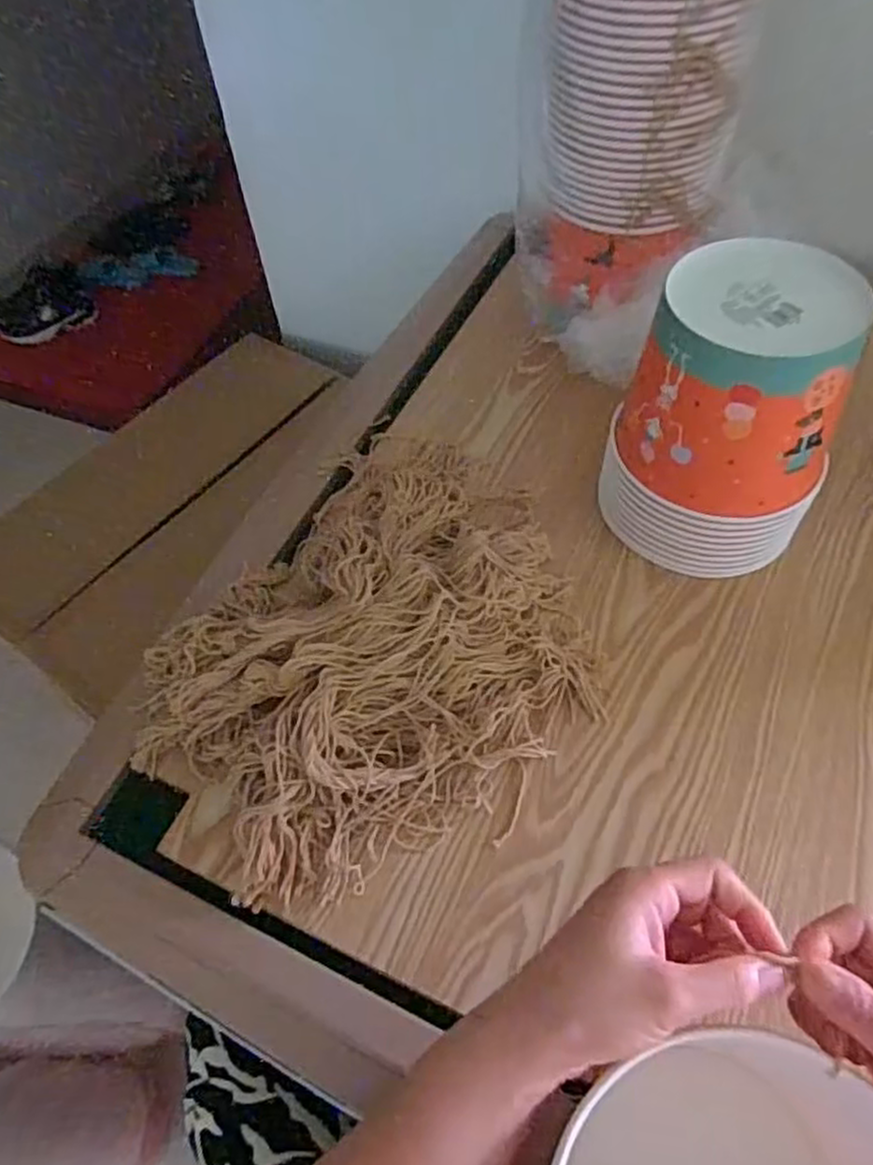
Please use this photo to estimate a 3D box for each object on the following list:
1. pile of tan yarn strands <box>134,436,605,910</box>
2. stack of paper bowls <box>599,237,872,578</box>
[{"bbox_3d":[-0.039,0.035,0.543,0.291,0.061,0.356,34,64,24],"label":"pile of tan yarn strands"},{"bbox_3d":[0.219,-0.120,0.549,0.157,0.201,0.145,20,59,16],"label":"stack of paper bowls"}]

